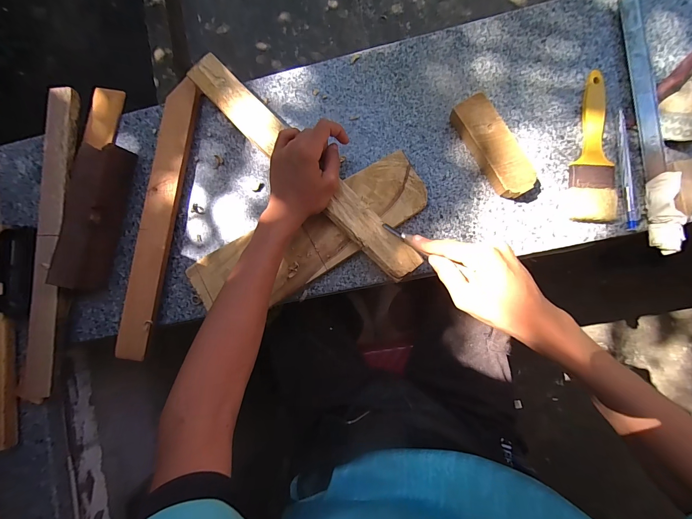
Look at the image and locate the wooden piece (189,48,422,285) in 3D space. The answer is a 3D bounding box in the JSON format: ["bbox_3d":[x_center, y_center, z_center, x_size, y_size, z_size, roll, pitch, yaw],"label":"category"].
[{"bbox_3d":[-0.056,-0.115,0.365,0.040,0.010,0.365,-45,81,0],"label":"wooden piece"}]

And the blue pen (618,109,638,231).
[{"bbox_3d":[0.324,-0.103,0.355,0.014,0.007,0.137,1,85,6],"label":"blue pen"}]

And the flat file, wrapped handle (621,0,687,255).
[{"bbox_3d":[0.348,-0.165,0.353,0.030,0.016,0.311,-3,84,6],"label":"flat file, wrapped handle"}]

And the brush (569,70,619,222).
[{"bbox_3d":[0.287,-0.131,0.359,0.047,0.014,0.176,2,85,6],"label":"brush"}]

